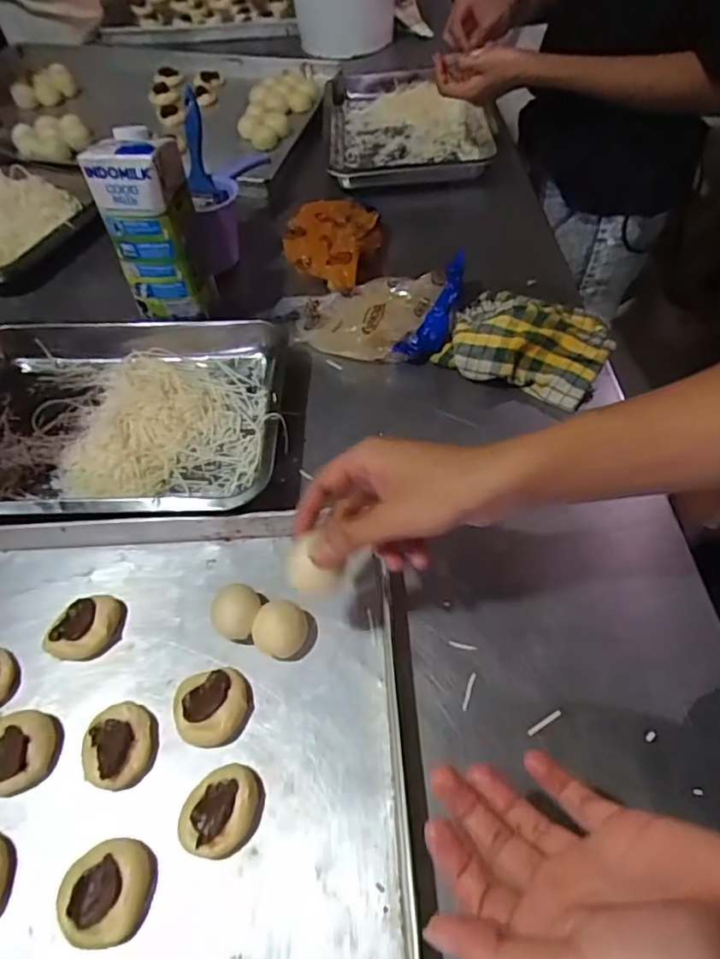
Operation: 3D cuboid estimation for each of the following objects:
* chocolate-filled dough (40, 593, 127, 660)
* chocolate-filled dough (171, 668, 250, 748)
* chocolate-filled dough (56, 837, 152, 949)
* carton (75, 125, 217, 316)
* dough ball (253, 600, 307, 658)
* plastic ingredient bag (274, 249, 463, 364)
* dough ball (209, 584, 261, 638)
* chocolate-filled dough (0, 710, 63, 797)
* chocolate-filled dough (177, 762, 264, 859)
[{"bbox_3d":[-0.219,0.116,0.465,0.052,0.019,0.051,3,56,7],"label":"chocolate-filled dough"},{"bbox_3d":[-0.108,0.164,0.428,0.051,0.015,0.053,-1,56,4],"label":"chocolate-filled dough"},{"bbox_3d":[-0.157,0.254,0.364,0.050,0.014,0.054,-4,55,1],"label":"chocolate-filled dough"},{"bbox_3d":[-0.215,-0.262,0.626,0.088,0.190,0.081,-11,55,-3],"label":"carton"},{"bbox_3d":[-0.062,0.117,0.456,0.040,0.025,0.039,-2,55,3],"label":"dough ball"},{"bbox_3d":[0.023,-0.180,0.655,0.208,0.049,0.102,-13,56,-5],"label":"plastic ingredient bag"},{"bbox_3d":[-0.097,0.105,0.464,0.035,0.026,0.040,10,57,11],"label":"dough ball"},{"bbox_3d":[-0.240,0.190,0.412,0.050,0.021,0.053,-5,55,1],"label":"chocolate-filled dough"},{"bbox_3d":[-0.091,0.217,0.388,0.048,0.019,0.054,13,58,13],"label":"chocolate-filled dough"}]

